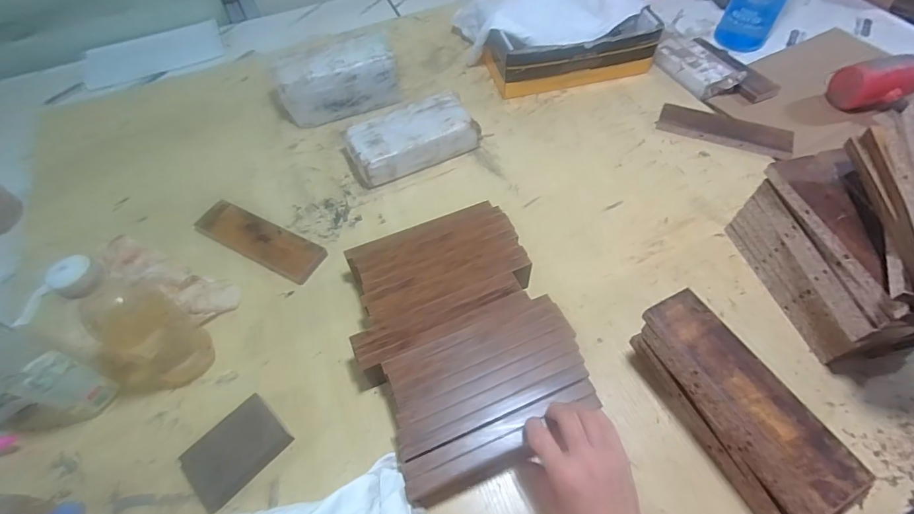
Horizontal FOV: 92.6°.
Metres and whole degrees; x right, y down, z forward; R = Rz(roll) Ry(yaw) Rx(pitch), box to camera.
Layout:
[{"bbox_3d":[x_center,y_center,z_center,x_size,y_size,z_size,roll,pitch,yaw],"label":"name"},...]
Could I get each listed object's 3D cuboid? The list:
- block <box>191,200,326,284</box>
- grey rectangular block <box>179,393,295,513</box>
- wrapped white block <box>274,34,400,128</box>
[{"bbox_3d":[-0.307,-0.027,0.675,0.219,0.021,0.065,23,62,17],"label":"block"},{"bbox_3d":[-0.249,0.220,0.494,0.072,0.020,0.106,38,67,24],"label":"grey rectangular block"},{"bbox_3d":[-0.216,-0.317,0.802,0.215,0.112,0.084,-14,58,-5],"label":"wrapped white block"}]

